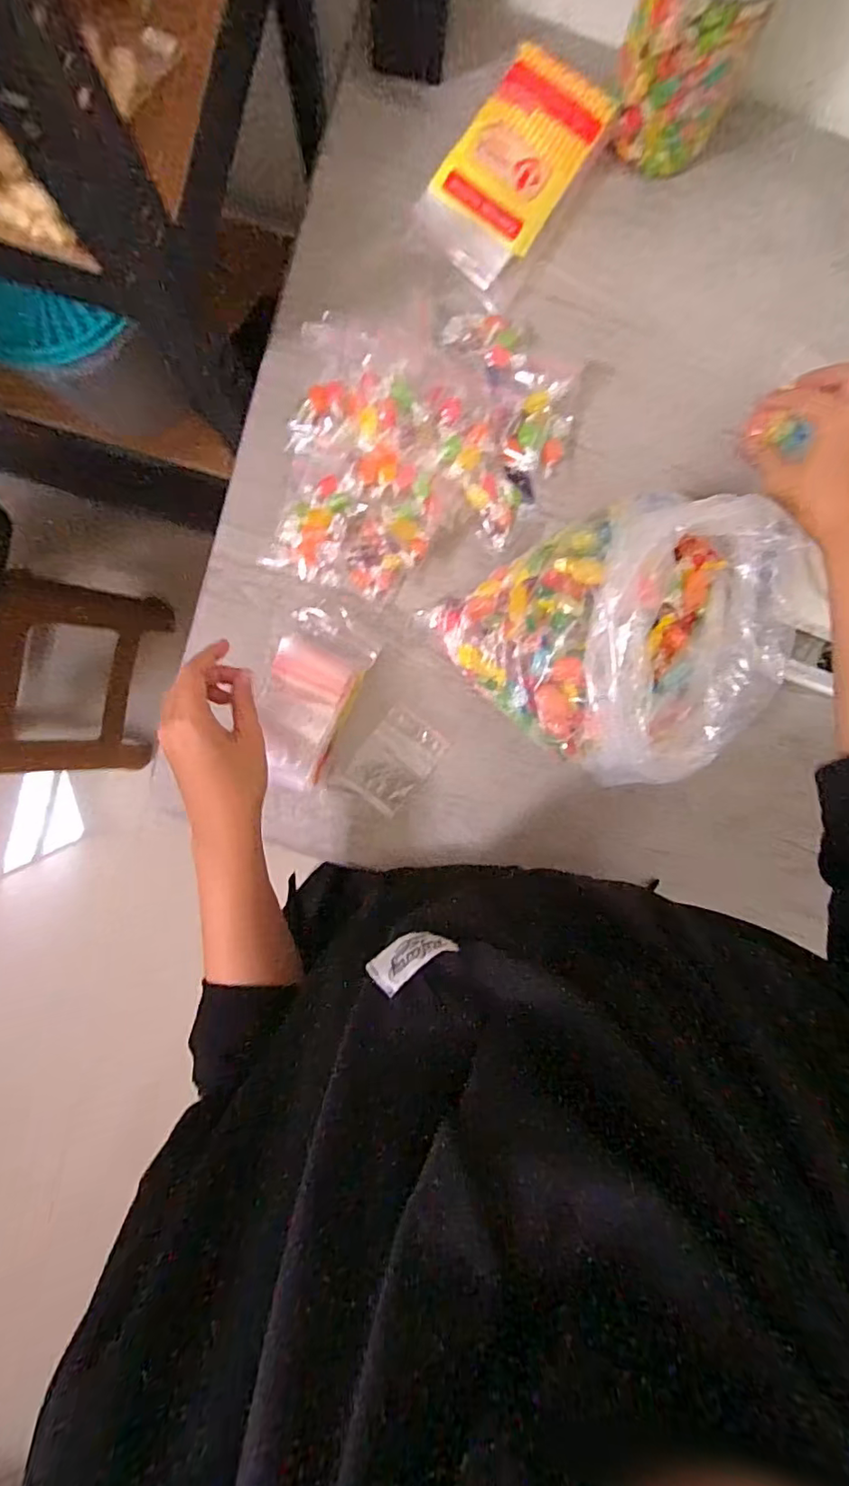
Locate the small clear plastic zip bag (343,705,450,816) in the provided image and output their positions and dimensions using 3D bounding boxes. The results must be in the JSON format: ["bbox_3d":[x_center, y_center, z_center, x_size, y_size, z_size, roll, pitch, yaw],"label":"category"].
[{"bbox_3d":[-0.025,0.016,0.463,0.057,0.005,0.080,35,92,-3],"label":"small clear plastic zip bag"}]

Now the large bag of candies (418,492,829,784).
[{"bbox_3d":[0.129,-0.065,0.384,0.228,0.159,0.176,-7,95,-2],"label":"large bag of candies"}]

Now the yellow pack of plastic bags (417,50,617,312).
[{"bbox_3d":[0.065,-0.433,0.413,0.088,0.018,0.151,35,92,-3],"label":"yellow pack of plastic bags"}]

